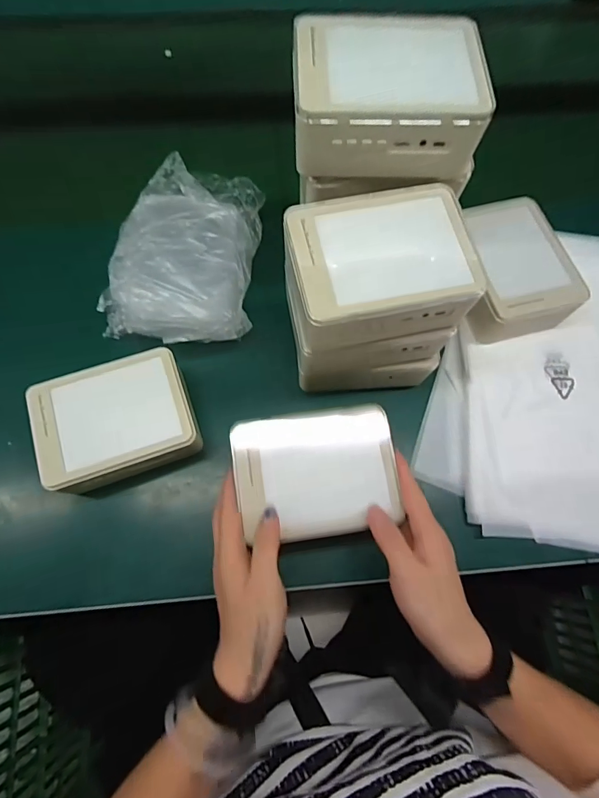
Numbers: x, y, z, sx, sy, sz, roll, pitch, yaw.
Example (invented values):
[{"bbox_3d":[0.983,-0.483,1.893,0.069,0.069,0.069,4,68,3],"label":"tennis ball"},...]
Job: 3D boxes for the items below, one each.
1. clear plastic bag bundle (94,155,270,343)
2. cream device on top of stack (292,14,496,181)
[{"bbox_3d":[-0.124,-0.165,0.472,0.146,0.052,0.219,7,69,2],"label":"clear plastic bag bundle"},{"bbox_3d":[0.064,-0.234,0.331,0.144,0.060,0.108,-3,69,-2],"label":"cream device on top of stack"}]

